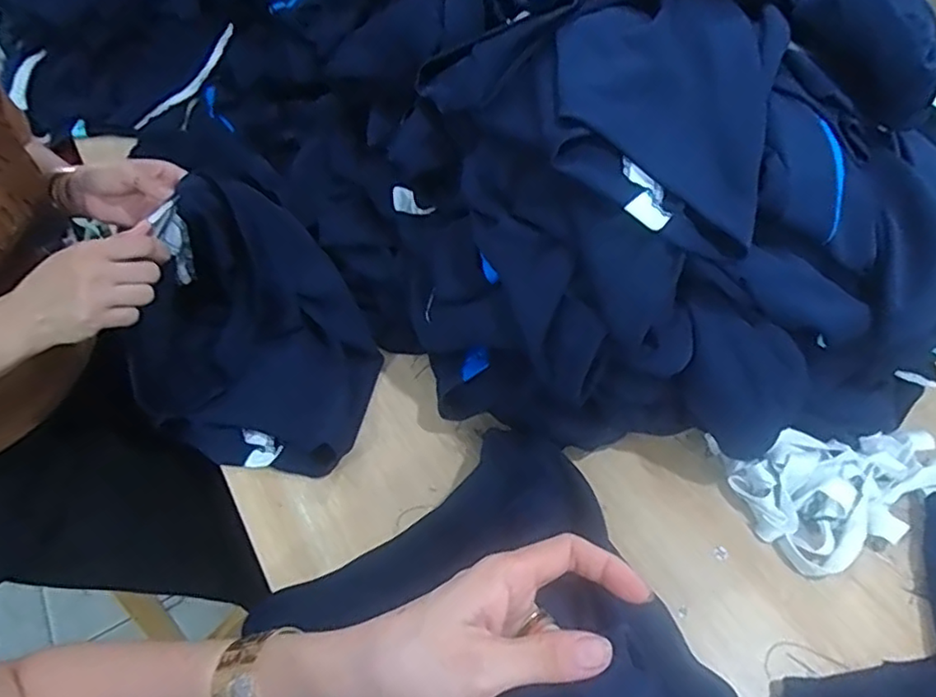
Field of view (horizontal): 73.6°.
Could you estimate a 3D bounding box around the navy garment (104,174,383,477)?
[{"bbox_3d":[-0.202,-0.031,0.606,0.255,0.165,0.231,32,59,22],"label":"navy garment"}]

